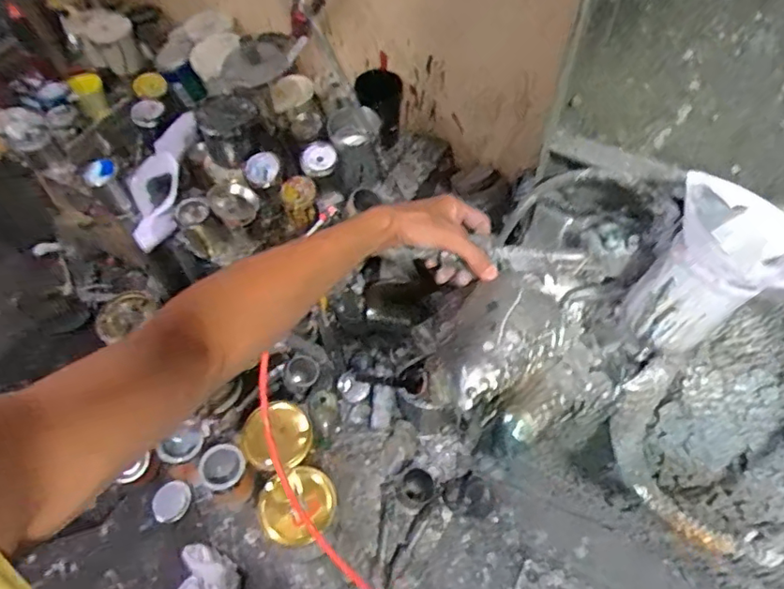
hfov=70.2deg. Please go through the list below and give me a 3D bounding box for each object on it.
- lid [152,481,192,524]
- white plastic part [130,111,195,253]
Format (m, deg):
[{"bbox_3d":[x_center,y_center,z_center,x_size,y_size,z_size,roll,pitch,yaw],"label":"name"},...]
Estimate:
[{"bbox_3d":[-0.565,0.534,1.438,0.102,0.010,0.092,-17,80,0],"label":"lid"},{"bbox_3d":[-0.493,-0.239,1.196,0.124,0.087,0.286,10,82,9],"label":"white plastic part"}]

